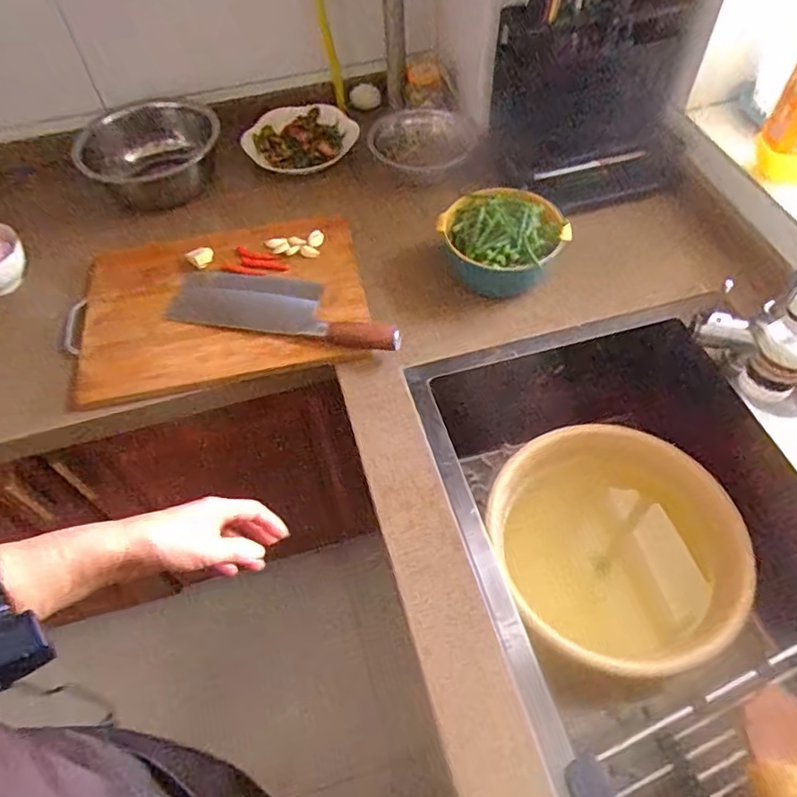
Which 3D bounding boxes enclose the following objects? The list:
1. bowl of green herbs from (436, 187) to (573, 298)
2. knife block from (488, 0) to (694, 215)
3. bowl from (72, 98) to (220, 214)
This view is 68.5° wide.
[{"bbox_3d":[0.138,-0.202,0.784,0.159,0.092,0.154,-2,55,3],"label":"bowl of green herbs"},{"bbox_3d":[0.274,-0.463,0.800,0.267,0.341,0.142,-1,55,3],"label":"knife block"},{"bbox_3d":[-0.423,-0.427,1.001,0.232,0.096,0.232,-14,55,-5],"label":"bowl"}]

